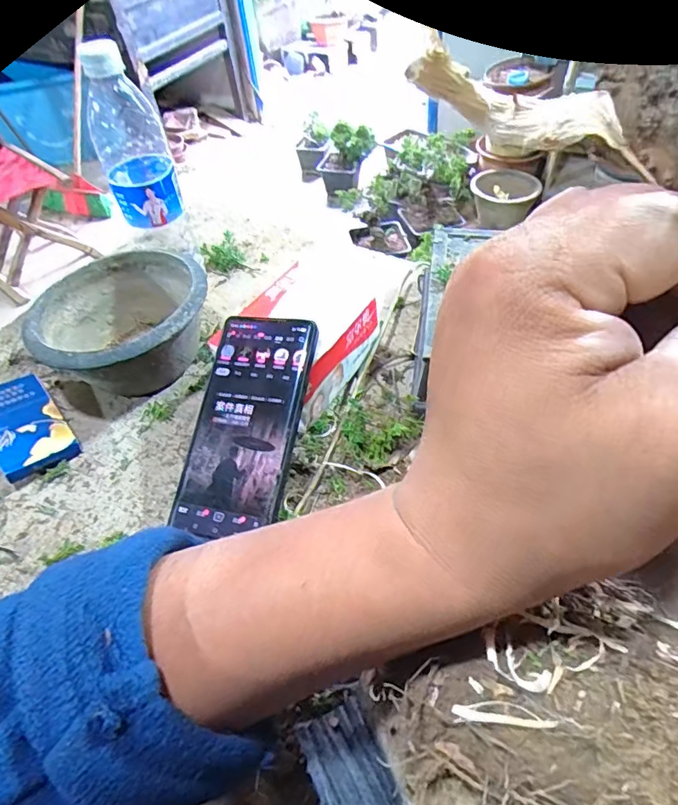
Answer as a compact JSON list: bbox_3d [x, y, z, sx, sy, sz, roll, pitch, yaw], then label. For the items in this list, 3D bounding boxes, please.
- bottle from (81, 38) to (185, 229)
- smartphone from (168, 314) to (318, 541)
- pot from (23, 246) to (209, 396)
[{"bbox_3d":[-0.182,-0.226,0.448,0.064,0.140,0.052,-21,52,-11],"label":"bottle"},{"bbox_3d":[-0.064,0.012,0.360,0.077,0.010,0.157,10,74,14],"label":"smartphone"},{"bbox_3d":[-0.185,-0.069,0.454,0.142,0.070,0.136,-3,50,3],"label":"pot"}]

